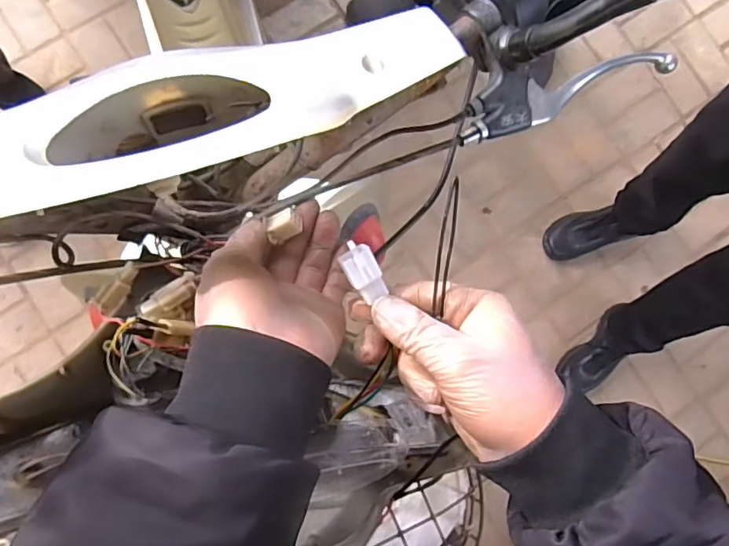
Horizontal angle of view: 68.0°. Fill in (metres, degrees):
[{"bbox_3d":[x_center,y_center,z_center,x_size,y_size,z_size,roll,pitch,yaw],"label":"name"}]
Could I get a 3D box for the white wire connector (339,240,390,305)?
[{"bbox_3d":[0.000,-0.001,0.287,0.017,0.005,0.035,-31,113,-7],"label":"white wire connector"}]

